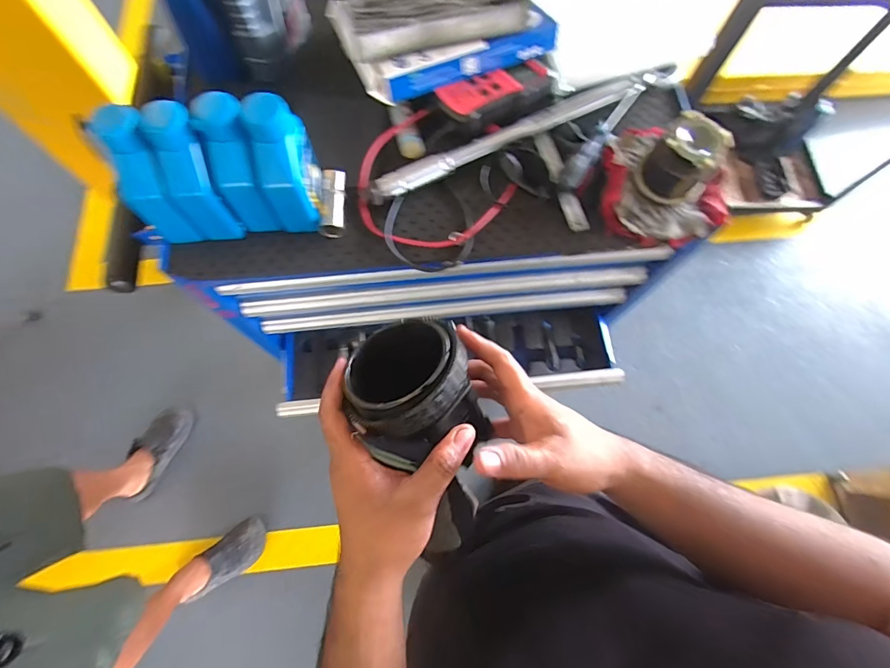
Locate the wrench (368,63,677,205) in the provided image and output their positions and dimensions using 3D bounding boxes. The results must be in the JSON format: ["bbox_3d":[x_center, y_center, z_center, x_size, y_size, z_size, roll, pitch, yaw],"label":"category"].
[{"bbox_3d":[0.107,-0.260,0.540,0.427,0.026,0.038,-27,75,-10],"label":"wrench"}]

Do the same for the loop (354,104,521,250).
[{"bbox_3d":[-0.009,-0.189,0.528,0.185,0.020,0.190,0,72,-1],"label":"loop"}]

